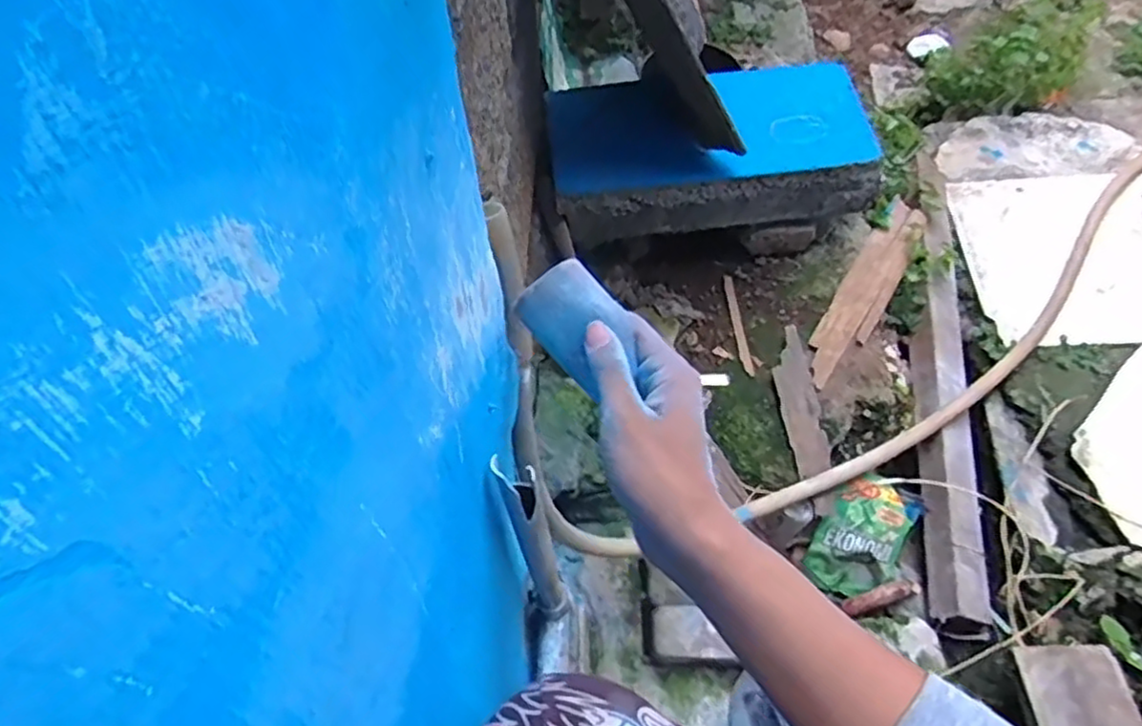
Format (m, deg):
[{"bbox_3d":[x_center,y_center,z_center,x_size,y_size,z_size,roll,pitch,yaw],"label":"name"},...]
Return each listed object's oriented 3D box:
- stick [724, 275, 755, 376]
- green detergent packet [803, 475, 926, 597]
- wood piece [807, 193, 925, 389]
[{"bbox_3d":[0.214,-0.050,0.887,0.012,0.012,0.146,-5,57,-2],"label":"stick"},{"bbox_3d":[0.341,0.205,0.811,0.093,0.018,0.143,23,101,7],"label":"green detergent packet"},{"bbox_3d":[0.379,-0.093,0.891,0.058,0.029,0.307,30,67,17],"label":"wood piece"}]

